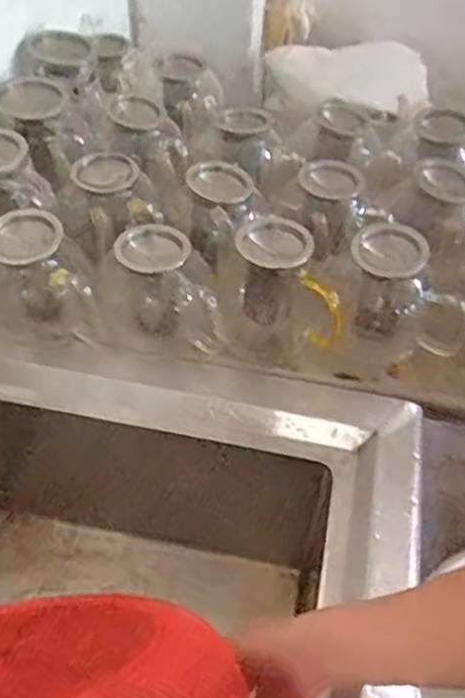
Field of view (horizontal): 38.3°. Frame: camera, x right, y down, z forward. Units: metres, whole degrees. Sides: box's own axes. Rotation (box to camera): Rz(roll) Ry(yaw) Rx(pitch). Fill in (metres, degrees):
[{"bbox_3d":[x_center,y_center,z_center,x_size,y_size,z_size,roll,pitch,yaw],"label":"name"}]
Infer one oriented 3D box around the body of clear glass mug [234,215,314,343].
[{"bbox_3d":[0.045,-0.074,0.760,0.077,0.135,0.074,9,49,5],"label":"body of clear glass mug"}]

